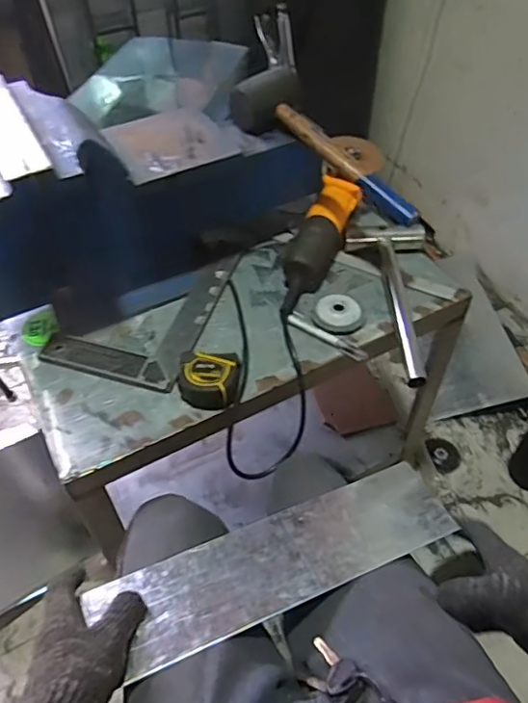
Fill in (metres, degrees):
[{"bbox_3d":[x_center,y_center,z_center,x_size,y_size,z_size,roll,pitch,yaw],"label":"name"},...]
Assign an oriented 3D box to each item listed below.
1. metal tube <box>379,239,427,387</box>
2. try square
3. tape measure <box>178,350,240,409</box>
[{"bbox_3d":[0.191,-0.063,0.791,0.023,0.027,0.275,-1,48,0],"label":"metal tube"},{"bbox_3d":[-0.166,-0.069,0.812,0.189,0.014,0.280,13,49,13],"label":"try square"},{"bbox_3d":[-0.069,0.035,0.701,0.074,0.038,0.066,2,48,3],"label":"tape measure"}]

